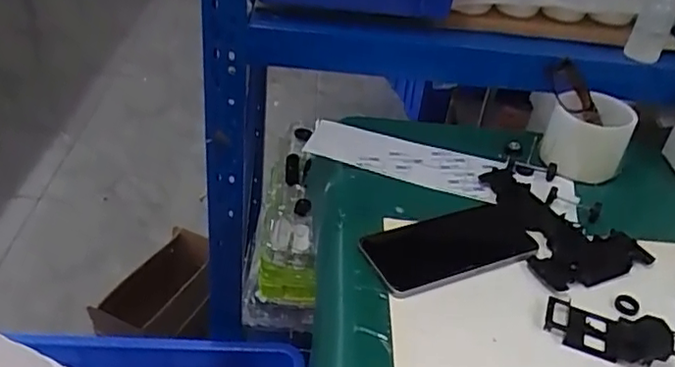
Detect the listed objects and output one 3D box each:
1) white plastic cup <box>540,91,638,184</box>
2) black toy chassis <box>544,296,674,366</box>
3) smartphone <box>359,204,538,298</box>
[{"bbox_3d":[0.280,-0.053,0.674,0.086,0.078,0.077,26,41,22],"label":"white plastic cup"},{"bbox_3d":[0.219,0.117,0.488,0.094,0.018,0.048,13,37,7],"label":"black toy chassis"},{"bbox_3d":[0.106,0.057,0.562,0.165,0.009,0.080,-10,40,-22],"label":"smartphone"}]

